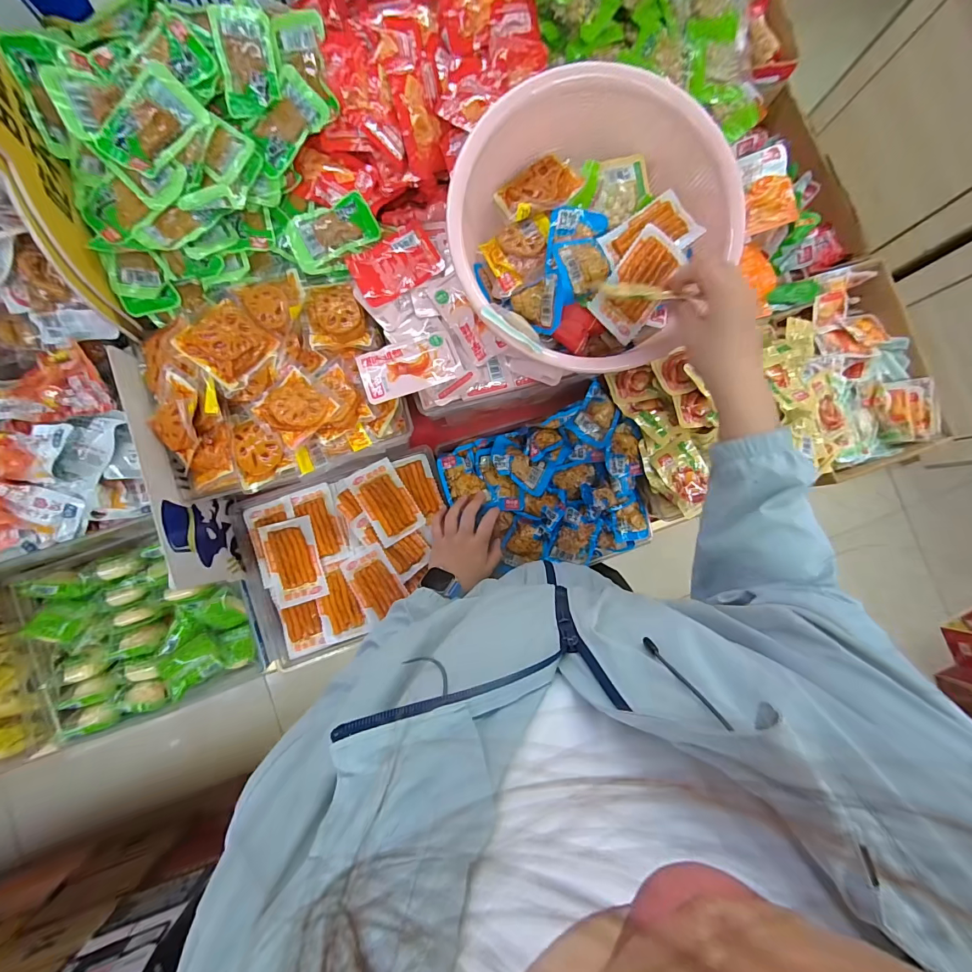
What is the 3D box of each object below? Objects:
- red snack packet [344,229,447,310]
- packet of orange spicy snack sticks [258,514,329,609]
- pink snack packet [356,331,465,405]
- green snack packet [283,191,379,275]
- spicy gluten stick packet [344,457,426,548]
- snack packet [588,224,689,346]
[{"bbox_3d":[-0.120,-0.293,0.548,0.114,0.012,0.069,-29,88,-7],"label":"red snack packet"},{"bbox_3d":[-0.278,0.109,0.593,0.071,0.014,0.119,-15,86,-6],"label":"packet of orange spicy snack sticks"},{"bbox_3d":[-0.100,-0.158,0.540,0.128,0.011,0.069,-19,86,-7],"label":"pink snack packet"},{"bbox_3d":[-0.195,-0.325,0.528,0.111,0.027,0.068,-26,87,-7],"label":"green snack packet"},{"bbox_3d":[-0.149,0.023,0.610,0.071,0.017,0.118,-31,88,-7],"label":"spicy gluten stick packet"},{"bbox_3d":[0.180,-0.237,0.484,0.068,0.015,0.115,36,101,-10],"label":"snack packet"}]

